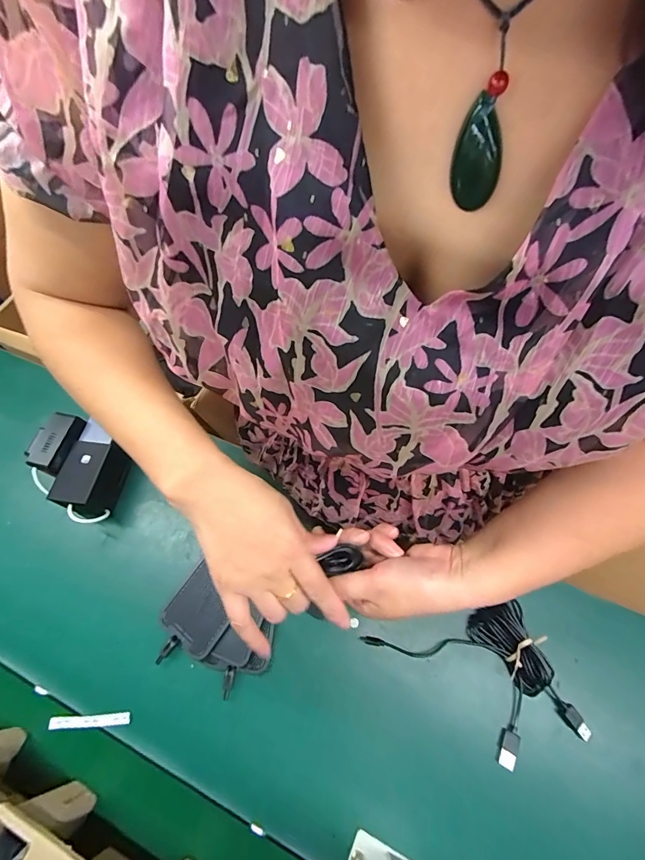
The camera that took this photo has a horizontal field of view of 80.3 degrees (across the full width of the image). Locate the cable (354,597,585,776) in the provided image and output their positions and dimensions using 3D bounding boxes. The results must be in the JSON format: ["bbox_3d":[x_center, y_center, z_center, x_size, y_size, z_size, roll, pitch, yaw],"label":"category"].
[{"bbox_3d":[0.158,0.267,0.400,0.179,0.043,0.140,-14,62,-8],"label":"cable"}]

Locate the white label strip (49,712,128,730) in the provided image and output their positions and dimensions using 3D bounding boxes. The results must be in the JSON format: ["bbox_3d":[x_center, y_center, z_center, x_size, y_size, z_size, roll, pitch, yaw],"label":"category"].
[{"bbox_3d":[-0.250,0.310,0.408,0.091,0.004,0.013,-9,71,4],"label":"white label strip"}]

